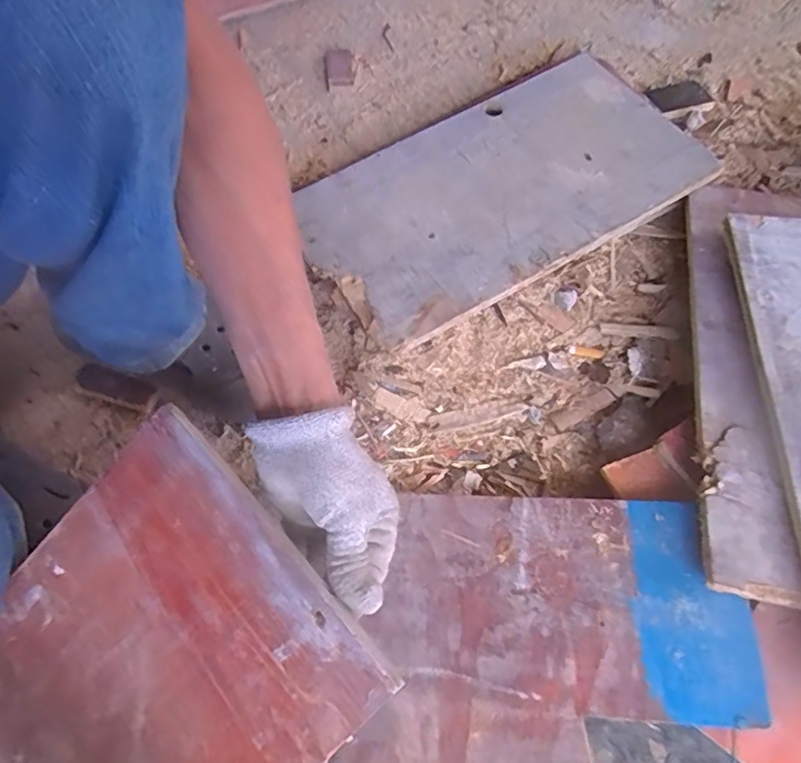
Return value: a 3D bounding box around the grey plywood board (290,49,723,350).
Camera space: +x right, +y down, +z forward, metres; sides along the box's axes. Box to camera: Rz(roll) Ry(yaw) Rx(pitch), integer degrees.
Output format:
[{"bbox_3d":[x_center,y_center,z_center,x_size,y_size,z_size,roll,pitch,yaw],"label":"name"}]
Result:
[{"bbox_3d":[0.115,-0.224,0.643,0.439,0.009,0.242,-30,65,-13],"label":"grey plywood board"}]

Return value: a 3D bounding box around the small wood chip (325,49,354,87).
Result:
[{"bbox_3d":[-0.080,-0.414,0.759,0.035,0.004,0.066,-6,65,-5],"label":"small wood chip"}]

